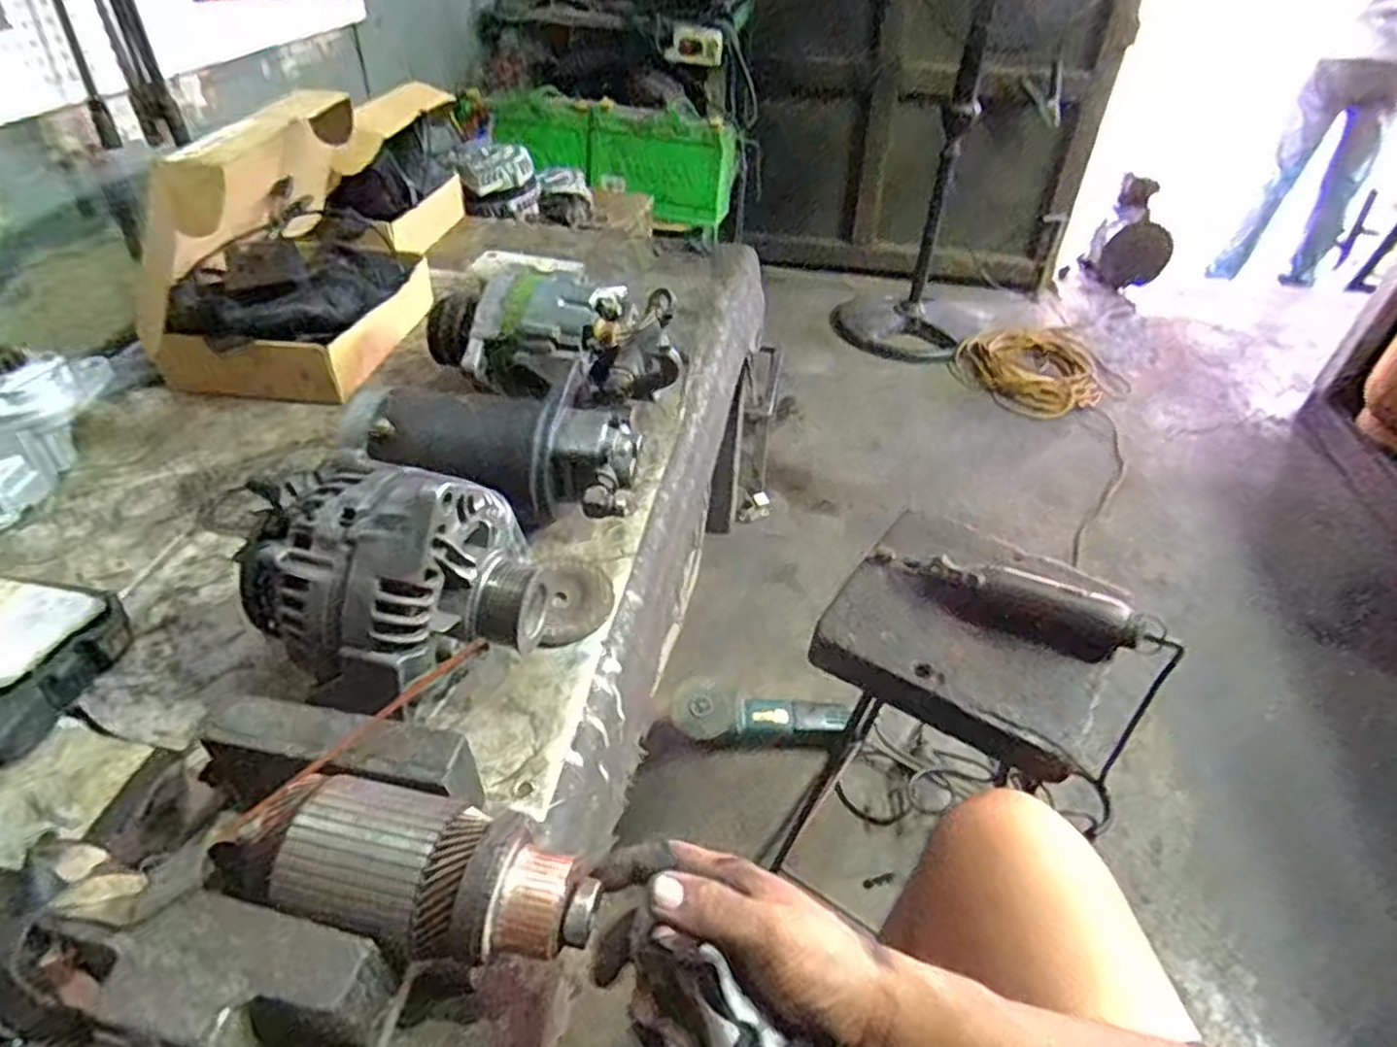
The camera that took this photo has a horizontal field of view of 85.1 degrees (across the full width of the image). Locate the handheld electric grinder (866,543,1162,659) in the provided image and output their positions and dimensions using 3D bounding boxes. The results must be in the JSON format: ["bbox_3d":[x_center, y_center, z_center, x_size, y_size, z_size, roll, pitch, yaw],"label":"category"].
[{"bbox_3d":[0.293,0.068,0.721,0.263,0.058,0.050,21,44,20],"label":"handheld electric grinder"}]

